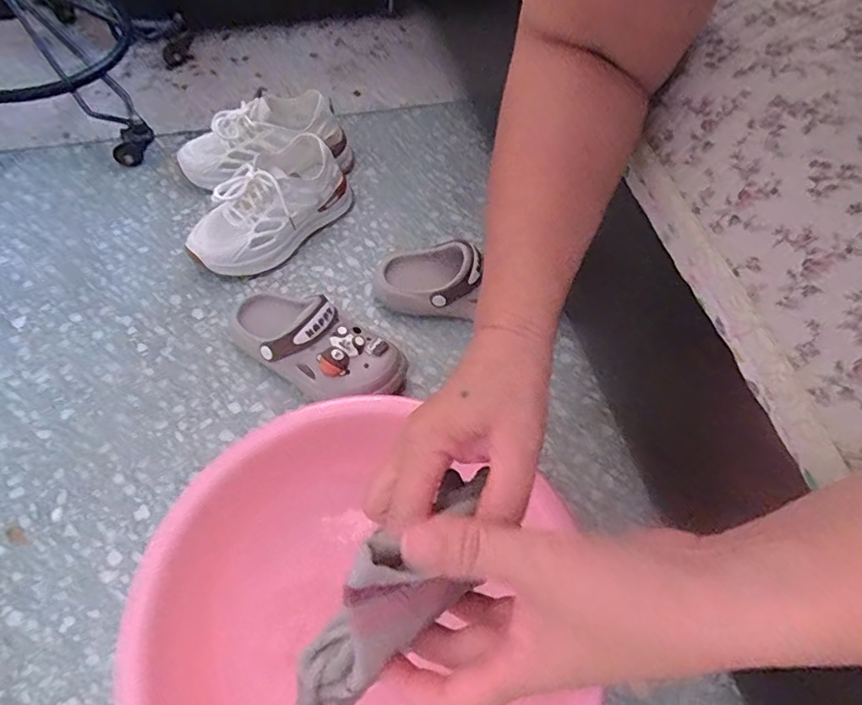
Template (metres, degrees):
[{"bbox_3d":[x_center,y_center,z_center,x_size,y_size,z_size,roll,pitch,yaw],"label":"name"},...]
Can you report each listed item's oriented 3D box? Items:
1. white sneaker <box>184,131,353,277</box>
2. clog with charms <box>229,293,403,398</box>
[{"bbox_3d":[-0.203,-0.184,0.661,0.087,0.098,0.217,37,63,18],"label":"white sneaker"},{"bbox_3d":[-0.132,-0.009,0.564,0.207,0.082,0.083,29,61,14],"label":"clog with charms"}]

